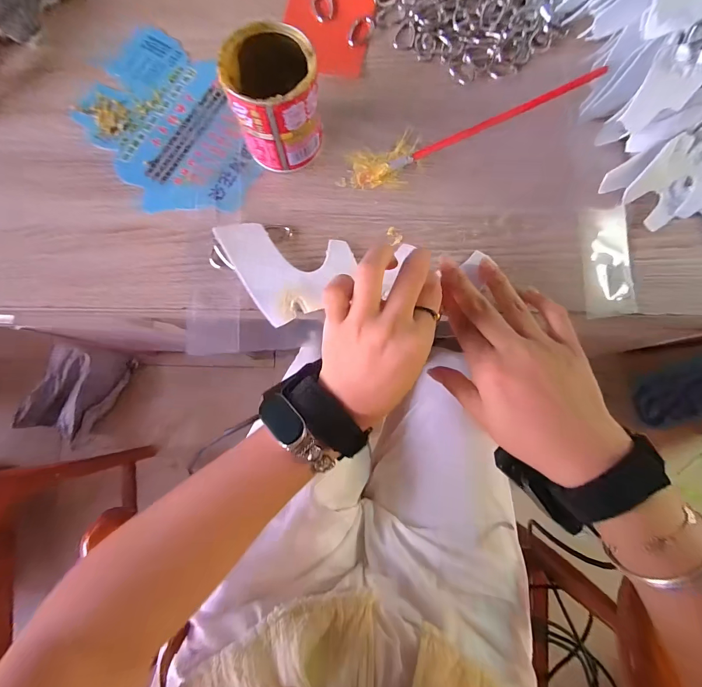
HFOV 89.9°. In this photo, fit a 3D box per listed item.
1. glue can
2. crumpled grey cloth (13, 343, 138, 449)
[{"bbox_3d":[-0.057,-0.179,0.262,0.064,0.072,0.070,0,82,-1],"label":"glue can"},{"bbox_3d":[-0.726,0.127,0.931,0.192,0.040,0.265,25,82,4],"label":"crumpled grey cloth"}]

